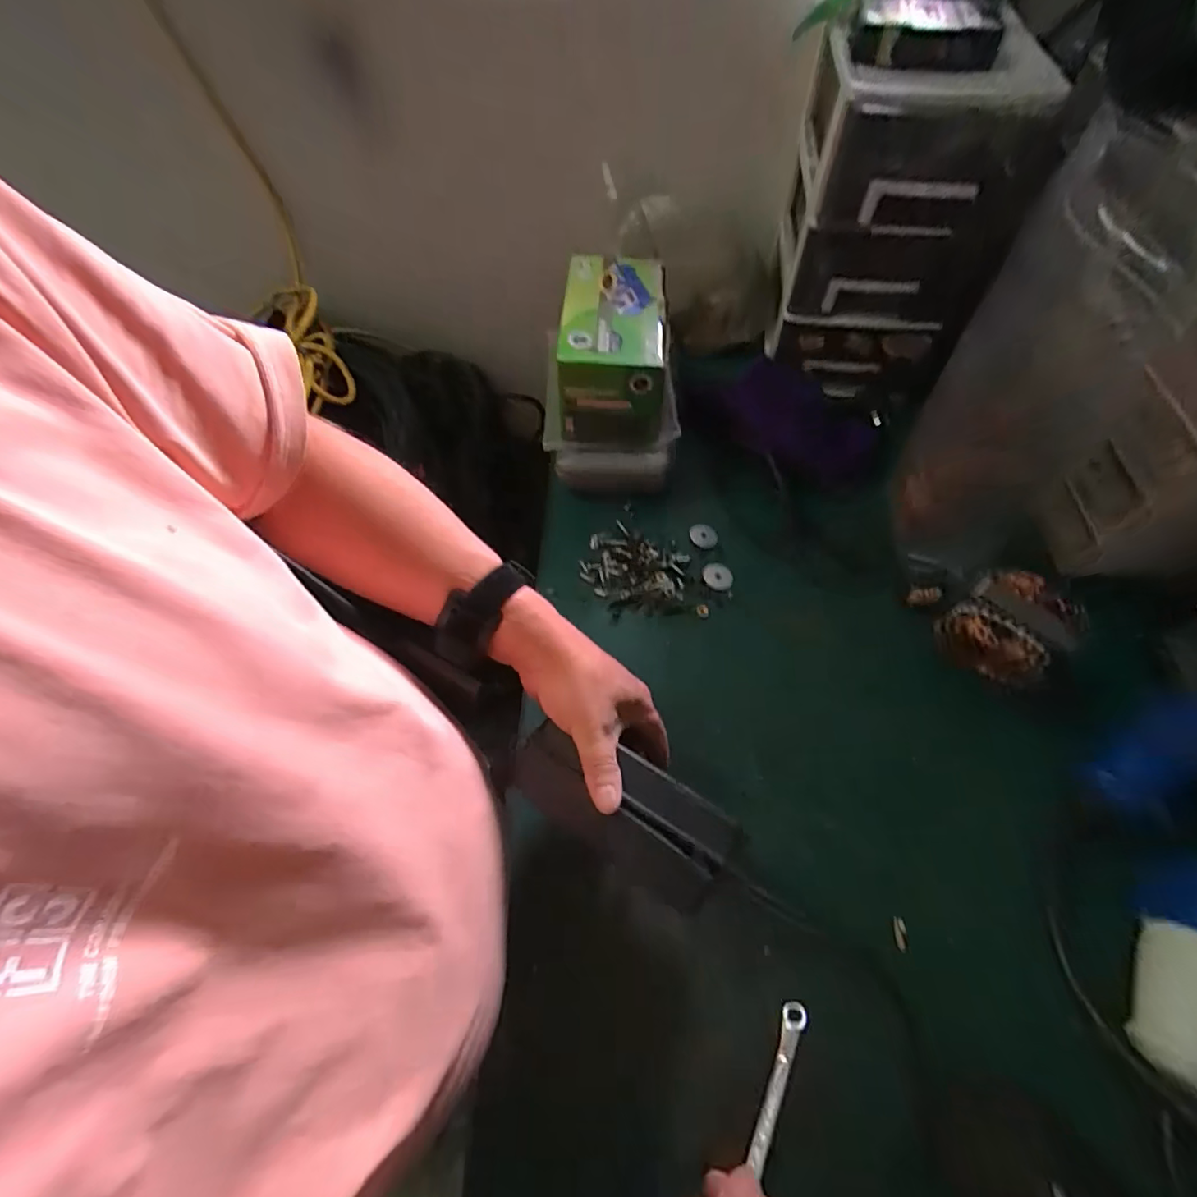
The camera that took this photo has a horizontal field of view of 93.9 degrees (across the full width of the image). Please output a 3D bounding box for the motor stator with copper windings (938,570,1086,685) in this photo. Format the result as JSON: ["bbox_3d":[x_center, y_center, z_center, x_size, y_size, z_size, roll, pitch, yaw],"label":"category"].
[{"bbox_3d":[0.341,0.023,0.470,0.087,0.075,0.070,36,86,24],"label":"motor stator with copper windings"}]

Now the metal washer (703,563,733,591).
[{"bbox_3d":[0.120,-0.021,0.564,0.029,0.006,0.031,5,60,4],"label":"metal washer"}]

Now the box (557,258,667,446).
[{"bbox_3d":[0.017,-0.266,0.595,0.102,0.095,0.178,2,60,3],"label":"box"}]

